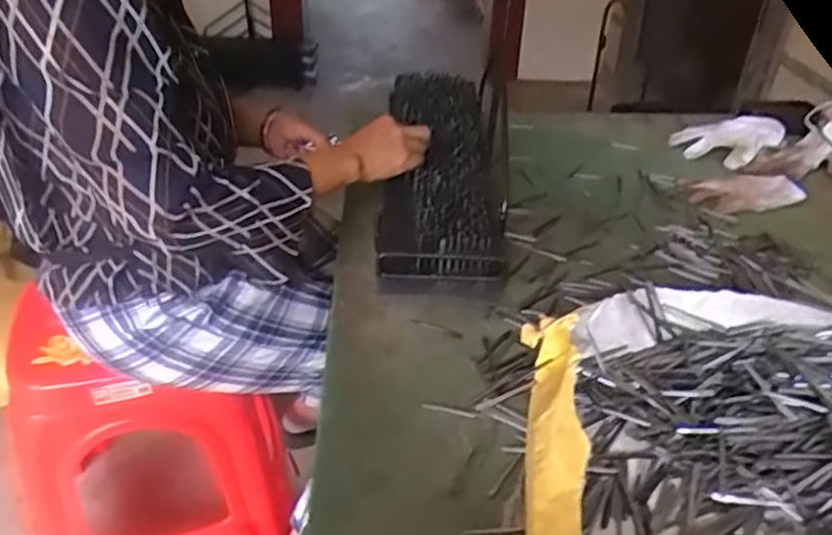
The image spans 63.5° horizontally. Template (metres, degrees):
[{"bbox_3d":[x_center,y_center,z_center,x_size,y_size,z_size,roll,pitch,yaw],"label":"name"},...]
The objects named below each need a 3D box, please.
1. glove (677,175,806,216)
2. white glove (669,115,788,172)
[{"bbox_3d":[0.506,-0.118,1.038,0.190,0.018,0.111,-8,36,-13],"label":"glove"},{"bbox_3d":[0.545,-0.229,1.171,0.165,0.048,0.122,-8,36,-13],"label":"white glove"}]

